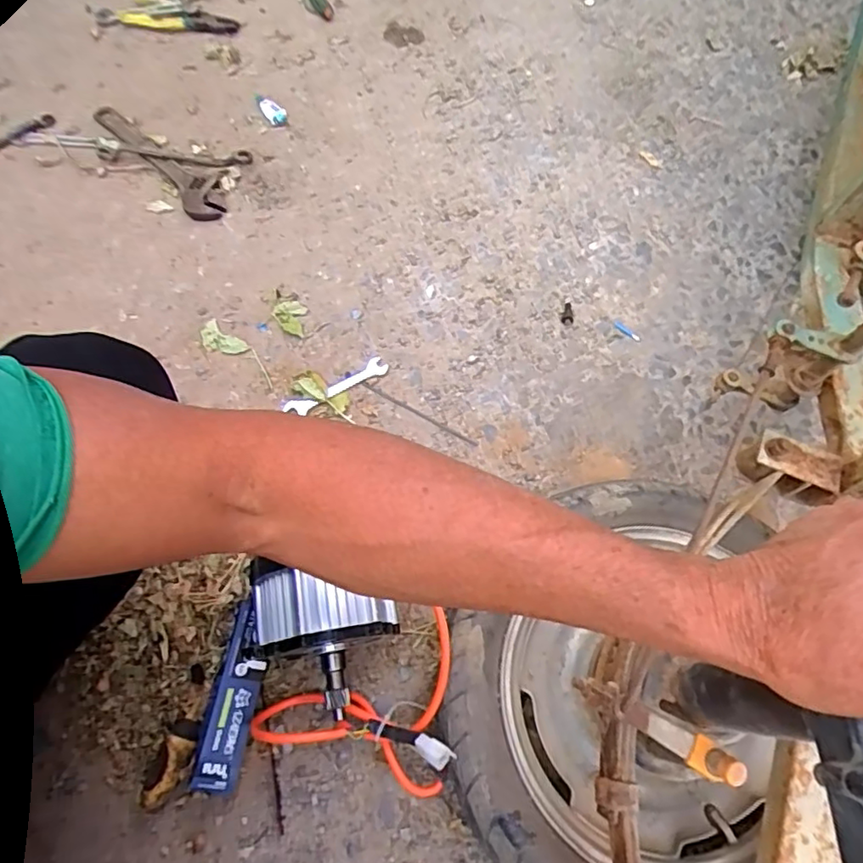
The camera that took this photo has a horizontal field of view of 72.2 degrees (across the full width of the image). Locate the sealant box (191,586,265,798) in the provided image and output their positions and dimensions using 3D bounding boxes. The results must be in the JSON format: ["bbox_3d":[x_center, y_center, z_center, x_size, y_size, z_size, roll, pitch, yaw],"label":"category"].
[{"bbox_3d":[-0.199,0.267,0.601,0.044,0.044,0.180,7,67,0],"label":"sealant box"}]

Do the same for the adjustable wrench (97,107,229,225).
[{"bbox_3d":[-0.408,-0.427,0.904,0.080,0.013,0.304,-41,75,-18],"label":"adjustable wrench"}]

